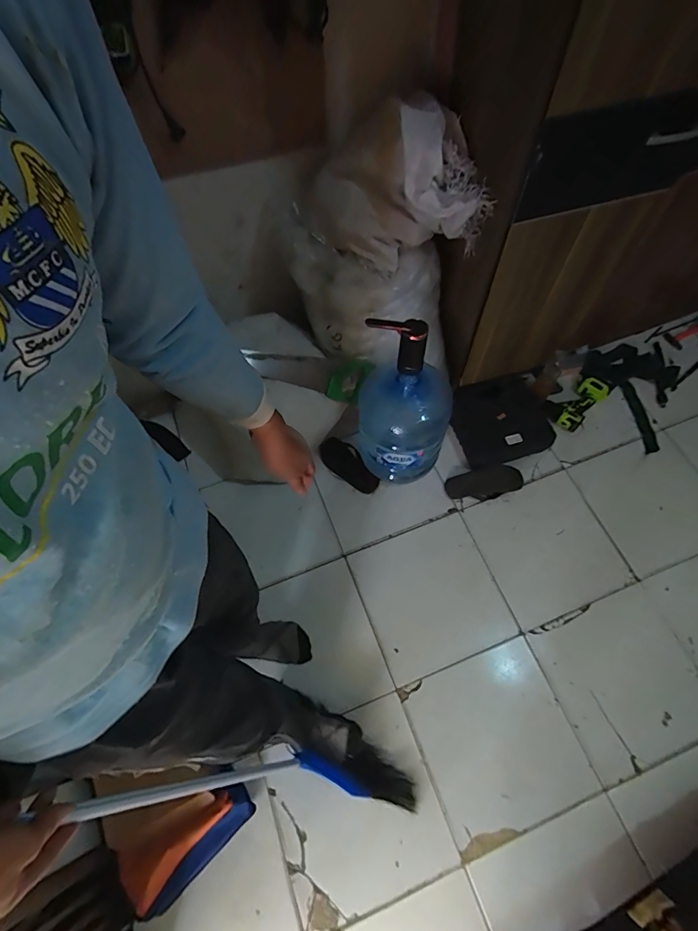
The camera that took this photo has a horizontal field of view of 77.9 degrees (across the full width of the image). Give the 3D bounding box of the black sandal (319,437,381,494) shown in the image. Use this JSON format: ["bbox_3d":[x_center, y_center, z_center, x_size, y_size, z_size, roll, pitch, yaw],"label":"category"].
[{"bbox_3d":[0.000,-0.003,1.466,0.237,0.051,0.092,37,71,18],"label":"black sandal"}]

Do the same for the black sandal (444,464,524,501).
[{"bbox_3d":[0.439,0.061,1.420,0.244,0.047,0.103,-7,64,-1],"label":"black sandal"}]

